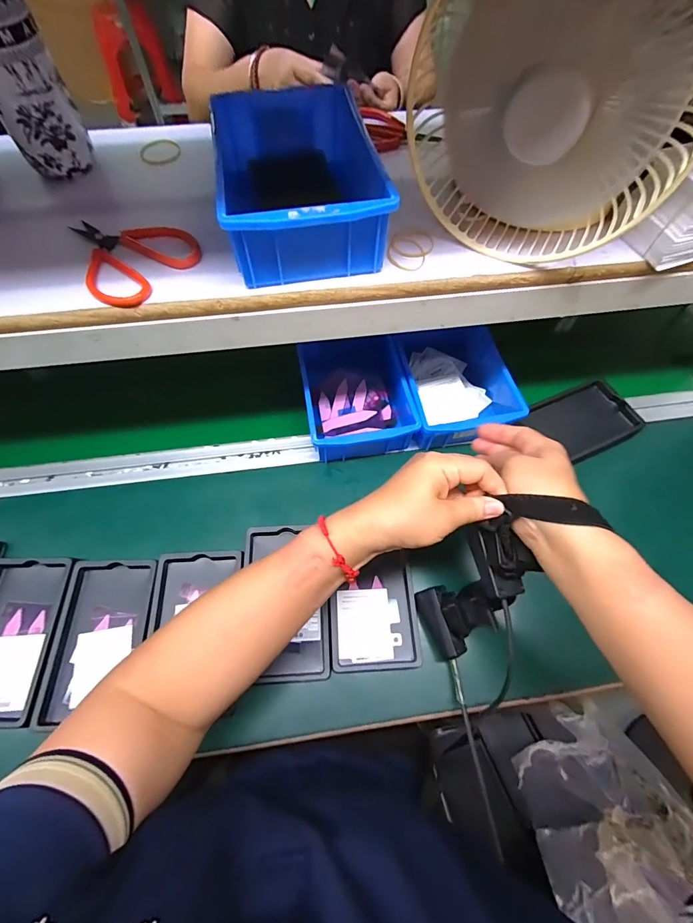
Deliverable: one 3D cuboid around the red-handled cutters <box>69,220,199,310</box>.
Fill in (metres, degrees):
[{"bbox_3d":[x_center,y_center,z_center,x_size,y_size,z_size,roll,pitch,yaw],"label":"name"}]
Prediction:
[{"bbox_3d":[-0.184,-0.187,0.346,0.096,0.017,0.117,-26,65,-14],"label":"red-handled cutters"}]

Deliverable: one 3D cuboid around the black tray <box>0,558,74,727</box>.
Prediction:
[{"bbox_3d":[-0.353,0.184,0.409,0.094,0.022,0.156,0,62,-1],"label":"black tray"}]

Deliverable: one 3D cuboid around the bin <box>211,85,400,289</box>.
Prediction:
[{"bbox_3d":[-0.045,-0.244,0.347,0.126,0.063,0.197,-11,63,-7],"label":"bin"}]

